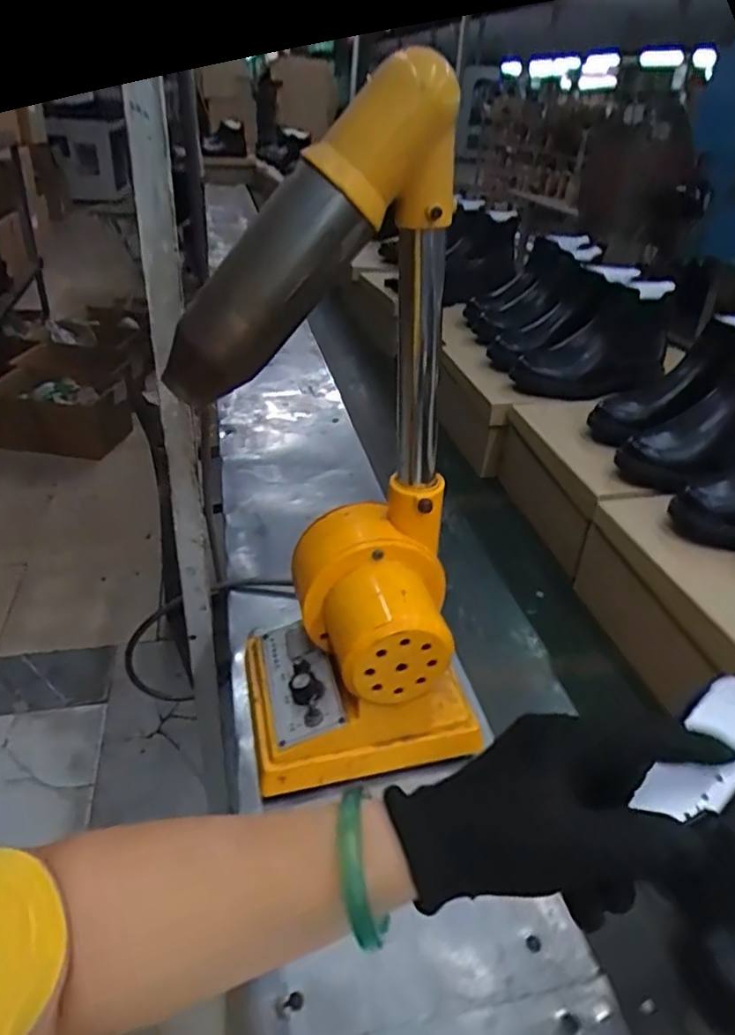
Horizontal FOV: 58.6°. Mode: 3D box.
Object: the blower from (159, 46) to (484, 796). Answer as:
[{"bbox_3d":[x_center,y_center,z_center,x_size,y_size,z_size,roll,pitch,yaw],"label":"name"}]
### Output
[{"bbox_3d":[-0.026,-0.023,0.472,0.197,0.479,0.142,-6,34,-13],"label":"blower"}]

